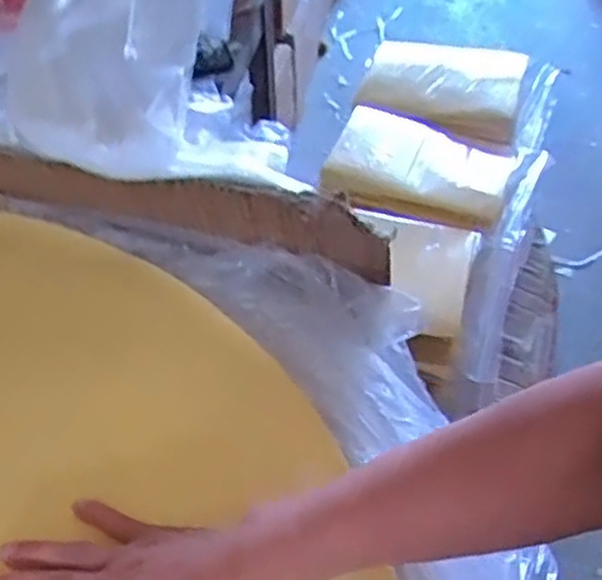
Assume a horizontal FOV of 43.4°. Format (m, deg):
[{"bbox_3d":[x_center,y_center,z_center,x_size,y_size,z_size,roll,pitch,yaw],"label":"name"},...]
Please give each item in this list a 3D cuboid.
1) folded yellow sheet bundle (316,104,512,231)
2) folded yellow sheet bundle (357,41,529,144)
[{"bbox_3d":[0.140,-0.145,0.898,0.201,0.047,0.132,18,51,15],"label":"folded yellow sheet bundle"},{"bbox_3d":[0.183,-0.269,0.984,0.202,0.052,0.157,13,49,11],"label":"folded yellow sheet bundle"}]

